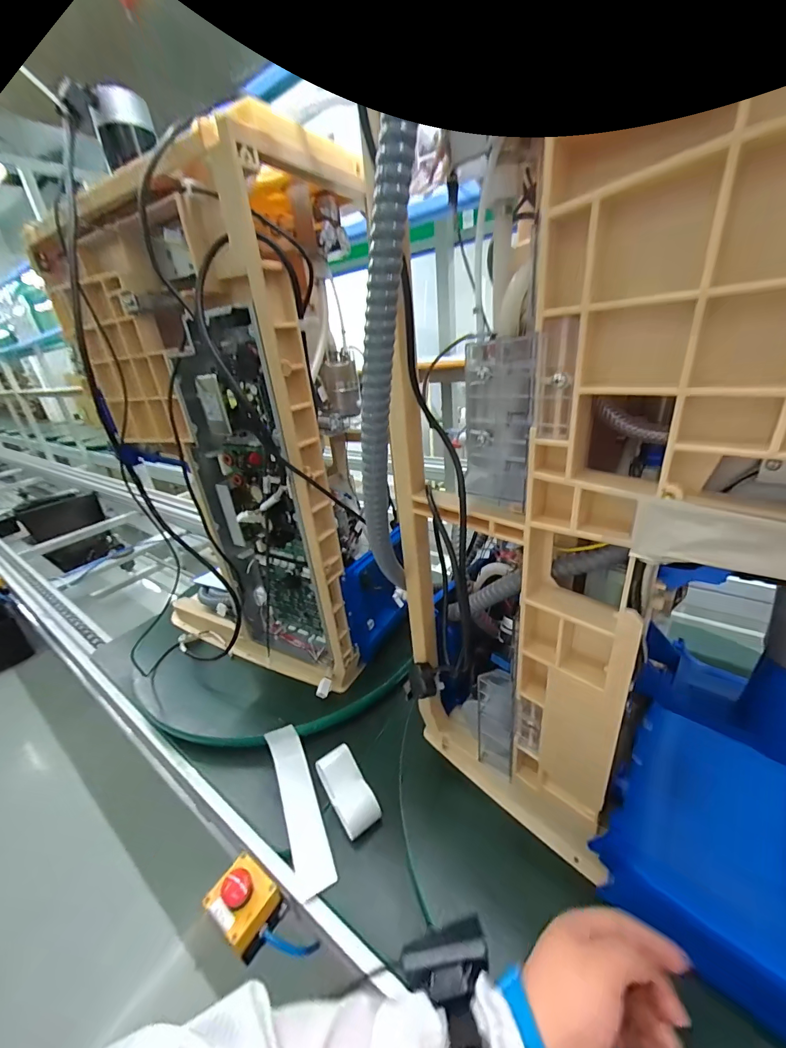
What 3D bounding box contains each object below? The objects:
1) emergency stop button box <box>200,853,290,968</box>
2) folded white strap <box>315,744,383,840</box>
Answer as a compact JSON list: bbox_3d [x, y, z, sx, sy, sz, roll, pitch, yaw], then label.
[{"bbox_3d":[-0.202,0.525,0.529,0.080,0.078,0.071,13,31,35],"label":"emergency stop button box"},{"bbox_3d":[-0.071,0.407,0.592,0.060,0.029,0.118,-20,28,-26],"label":"folded white strap"}]

